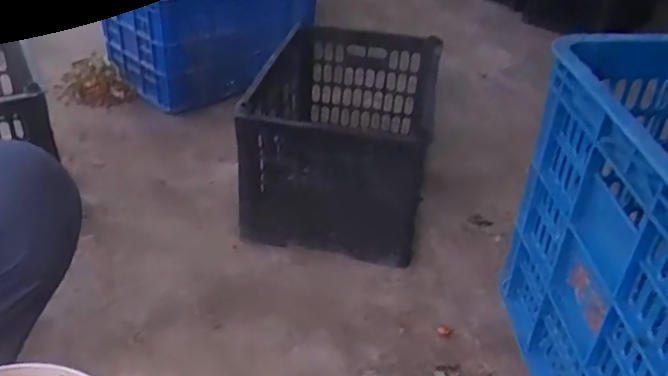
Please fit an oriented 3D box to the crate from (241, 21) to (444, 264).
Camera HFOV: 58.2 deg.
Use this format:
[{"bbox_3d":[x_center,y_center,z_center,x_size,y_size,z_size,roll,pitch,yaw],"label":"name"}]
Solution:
[{"bbox_3d":[0.025,-0.110,1.320,0.350,0.322,0.478,9,35,5],"label":"crate"}]

